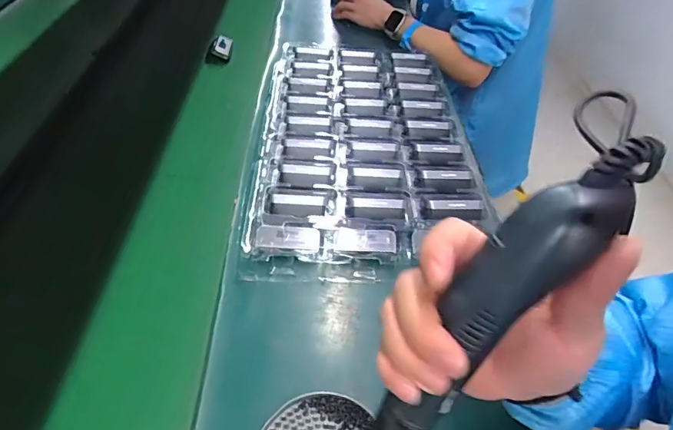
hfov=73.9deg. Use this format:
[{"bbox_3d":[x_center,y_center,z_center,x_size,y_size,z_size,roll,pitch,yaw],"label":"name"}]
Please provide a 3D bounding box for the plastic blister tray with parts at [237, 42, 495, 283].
[{"bbox_3d":[0.040,-0.125,0.690,0.306,0.051,0.520,2,46,-1],"label":"plastic blister tray with parts"}]

